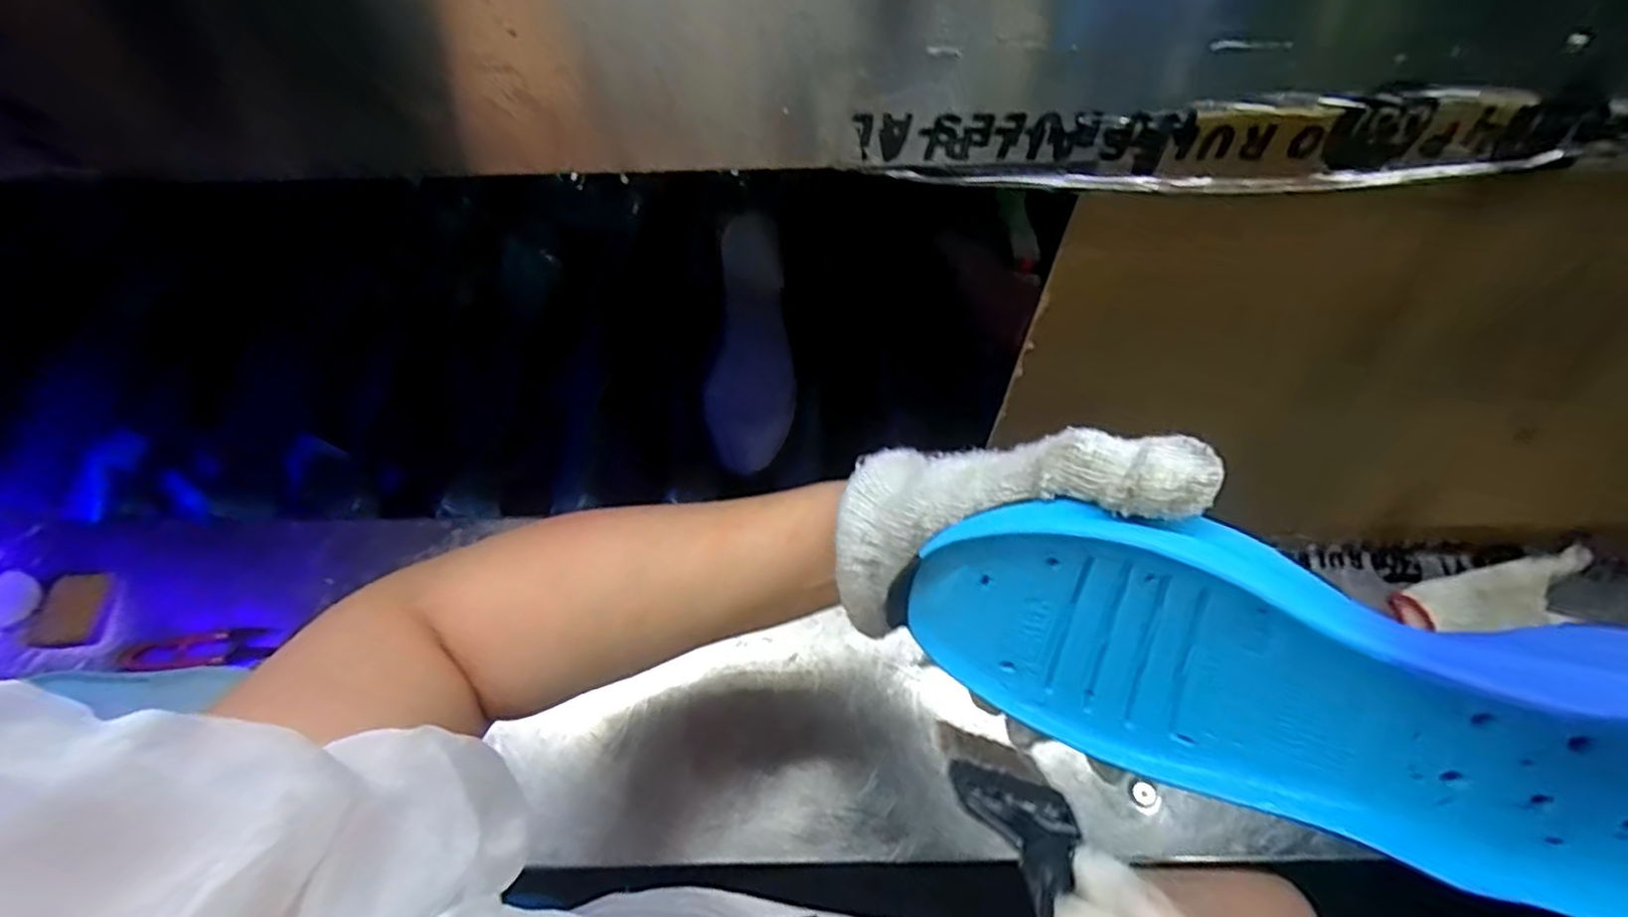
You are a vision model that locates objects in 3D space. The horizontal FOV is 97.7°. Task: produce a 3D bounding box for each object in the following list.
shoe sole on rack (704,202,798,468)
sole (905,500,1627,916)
[{"bbox_3d":[-0.051,-0.099,0.633,0.076,0.009,0.218,7,93,-10],"label":"shoe sole on rack"},{"bbox_3d":[0.149,0.079,0.220,0.237,0.092,0.027,14,27,21],"label":"sole"}]

